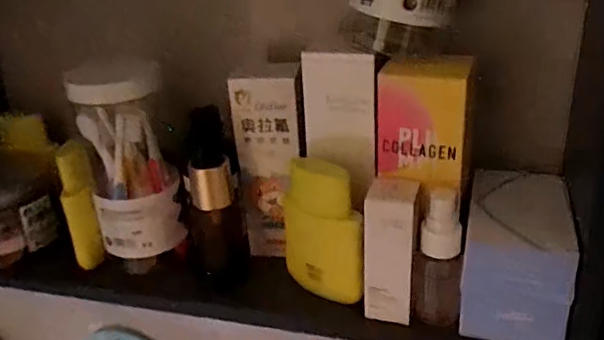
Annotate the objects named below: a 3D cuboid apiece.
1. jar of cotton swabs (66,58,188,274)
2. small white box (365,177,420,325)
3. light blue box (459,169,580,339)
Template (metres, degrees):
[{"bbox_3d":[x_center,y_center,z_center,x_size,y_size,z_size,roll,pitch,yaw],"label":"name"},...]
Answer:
[{"bbox_3d":[-0.122,-0.002,0.422,0.058,0.144,0.054,-11,27,-16],"label":"jar of cotton swabs"},{"bbox_3d":[0.057,0.051,0.369,0.028,0.089,0.026,6,28,19],"label":"small white box"},{"bbox_3d":[0.139,0.052,0.376,0.062,0.076,0.091,6,28,18],"label":"light blue box"}]

